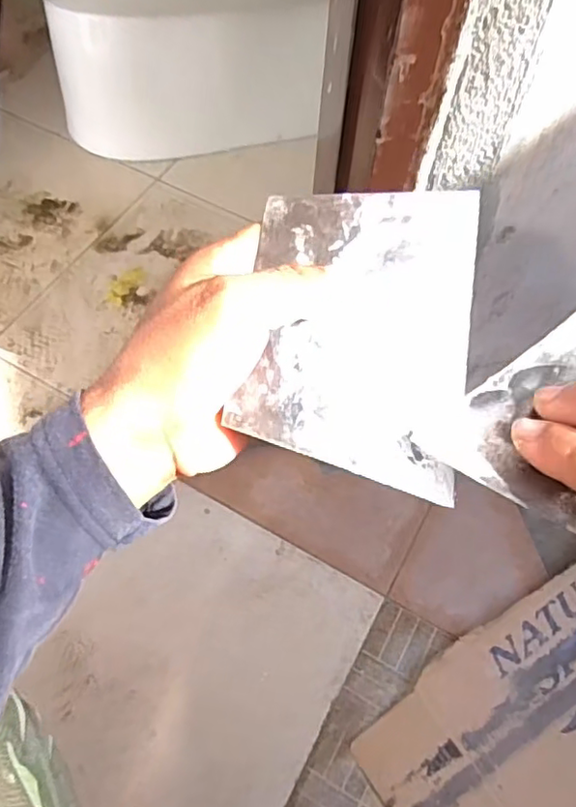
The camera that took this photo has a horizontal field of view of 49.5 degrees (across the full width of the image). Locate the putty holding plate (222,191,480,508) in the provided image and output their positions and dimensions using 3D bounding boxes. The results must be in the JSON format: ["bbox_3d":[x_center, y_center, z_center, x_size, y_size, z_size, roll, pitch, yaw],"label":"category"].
[{"bbox_3d":[0.032,-0.036,0.272,0.093,0.007,0.140,9,70,2],"label":"putty holding plate"}]

